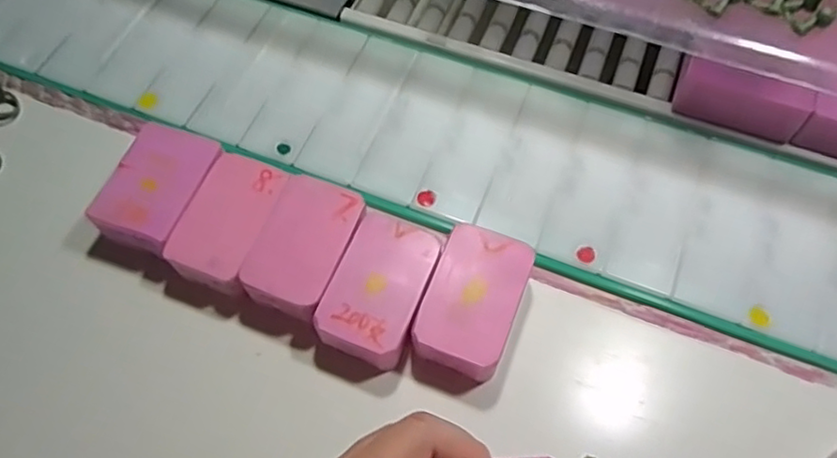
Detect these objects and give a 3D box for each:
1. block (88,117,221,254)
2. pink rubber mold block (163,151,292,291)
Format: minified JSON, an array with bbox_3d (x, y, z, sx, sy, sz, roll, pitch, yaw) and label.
[{"bbox_3d":[-0.145,-0.021,0.354,0.049,0.025,0.070,18,64,9],"label":"block"},{"bbox_3d":[-0.103,-0.002,0.347,0.043,0.022,0.075,18,64,9],"label":"pink rubber mold block"}]

